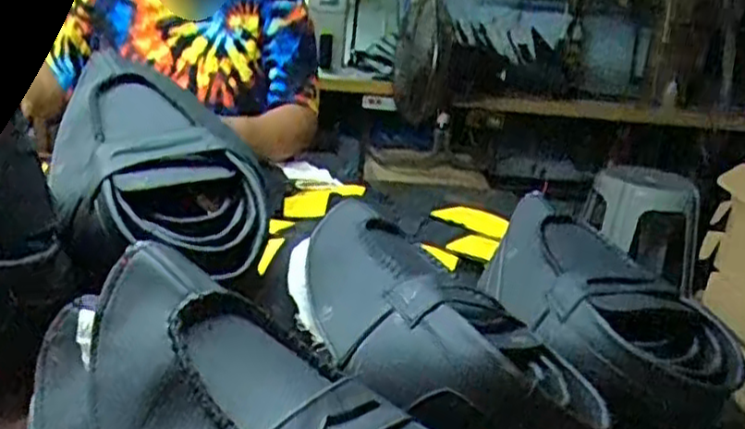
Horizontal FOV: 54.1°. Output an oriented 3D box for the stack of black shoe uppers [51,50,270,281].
[{"bbox_3d":[-0.168,-0.021,0.586,0.153,0.110,0.238,-6,44,-17],"label":"stack of black shoe uppers"}]

